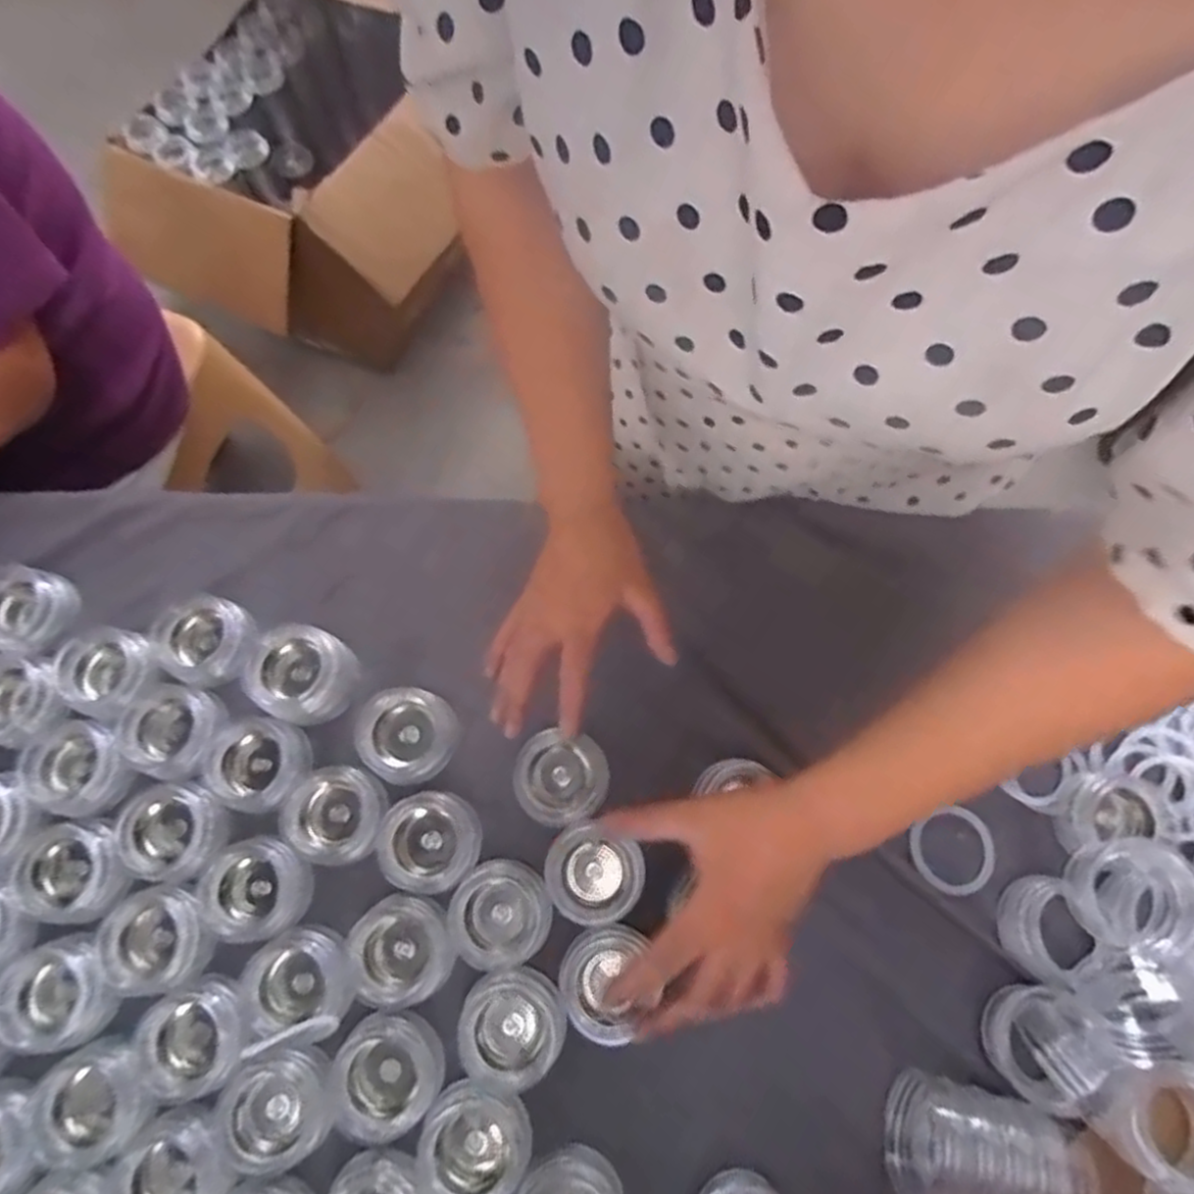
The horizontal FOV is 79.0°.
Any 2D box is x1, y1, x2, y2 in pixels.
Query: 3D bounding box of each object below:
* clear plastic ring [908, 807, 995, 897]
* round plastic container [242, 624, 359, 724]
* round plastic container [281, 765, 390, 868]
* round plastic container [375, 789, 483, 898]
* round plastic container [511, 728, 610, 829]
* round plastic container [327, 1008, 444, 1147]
[{"bbox_3d":[0.241,0.172,0.489,0.057,0.006,0.052,-1,69,2],"label":"clear plastic ring"},{"bbox_3d":[-0.203,0.051,0.496,0.063,0.039,0.061,-1,69,2],"label":"round plastic container"},{"bbox_3d":[-0.173,0.142,0.478,0.063,0.023,0.058,29,73,12],"label":"round plastic container"},{"bbox_3d":[-0.110,0.161,0.476,0.060,0.028,0.062,-1,69,2],"label":"round plastic container"},{"bbox_3d":[-0.024,0.122,0.493,0.062,0.017,0.063,0,71,1],"label":"round plastic container"},{"bbox_3d":[-0.127,0.289,0.440,0.062,0.033,0.057,-1,69,2],"label":"round plastic container"}]

